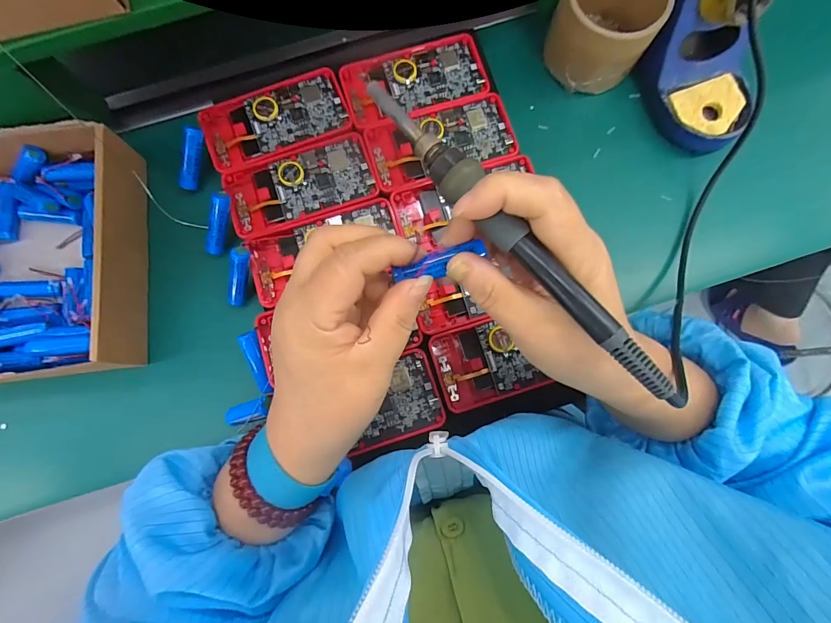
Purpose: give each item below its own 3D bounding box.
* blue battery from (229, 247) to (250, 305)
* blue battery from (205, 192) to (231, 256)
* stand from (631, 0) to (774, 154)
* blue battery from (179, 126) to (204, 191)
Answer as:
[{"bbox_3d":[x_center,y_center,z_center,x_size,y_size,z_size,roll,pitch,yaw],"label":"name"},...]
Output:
[{"bbox_3d":[-0.141,-0.026,0.315,0.012,0.012,0.050,18,116,3],"label":"blue battery"},{"bbox_3d":[-0.162,-0.071,0.324,0.012,0.010,0.052,21,111,3],"label":"blue battery"},{"bbox_3d":[0.244,-0.213,0.323,0.080,0.083,0.130,-20,82,-3],"label":"stand"},{"bbox_3d":[-0.191,-0.130,0.337,0.010,0.013,0.051,18,107,3],"label":"blue battery"}]

